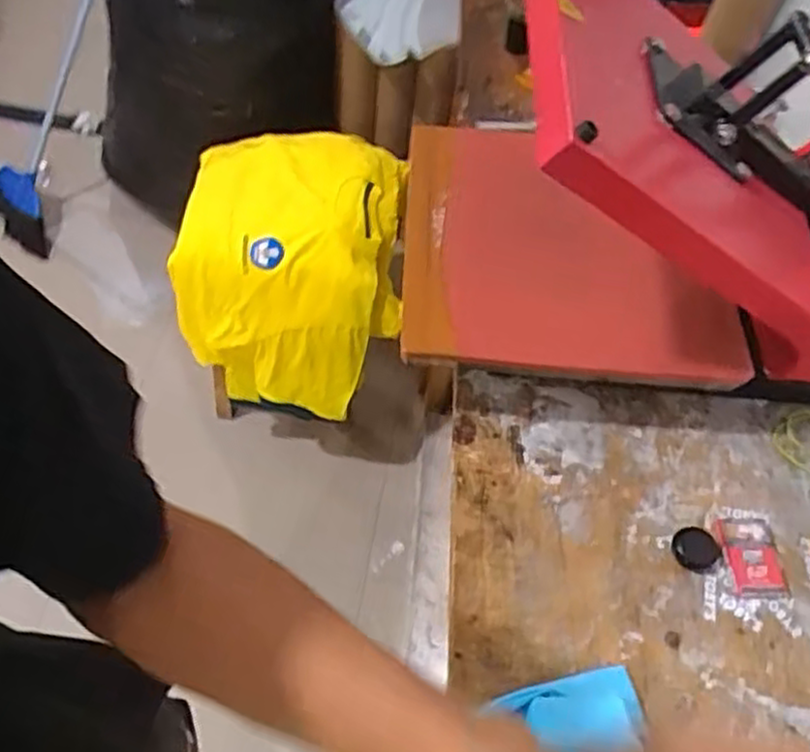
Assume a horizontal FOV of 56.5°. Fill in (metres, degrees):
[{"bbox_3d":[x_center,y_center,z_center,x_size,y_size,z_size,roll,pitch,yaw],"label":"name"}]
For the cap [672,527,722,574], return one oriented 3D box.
[{"bbox_3d":[0.324,0.193,0.836,0.049,0.019,0.044,19,56,7],"label":"cap"}]

